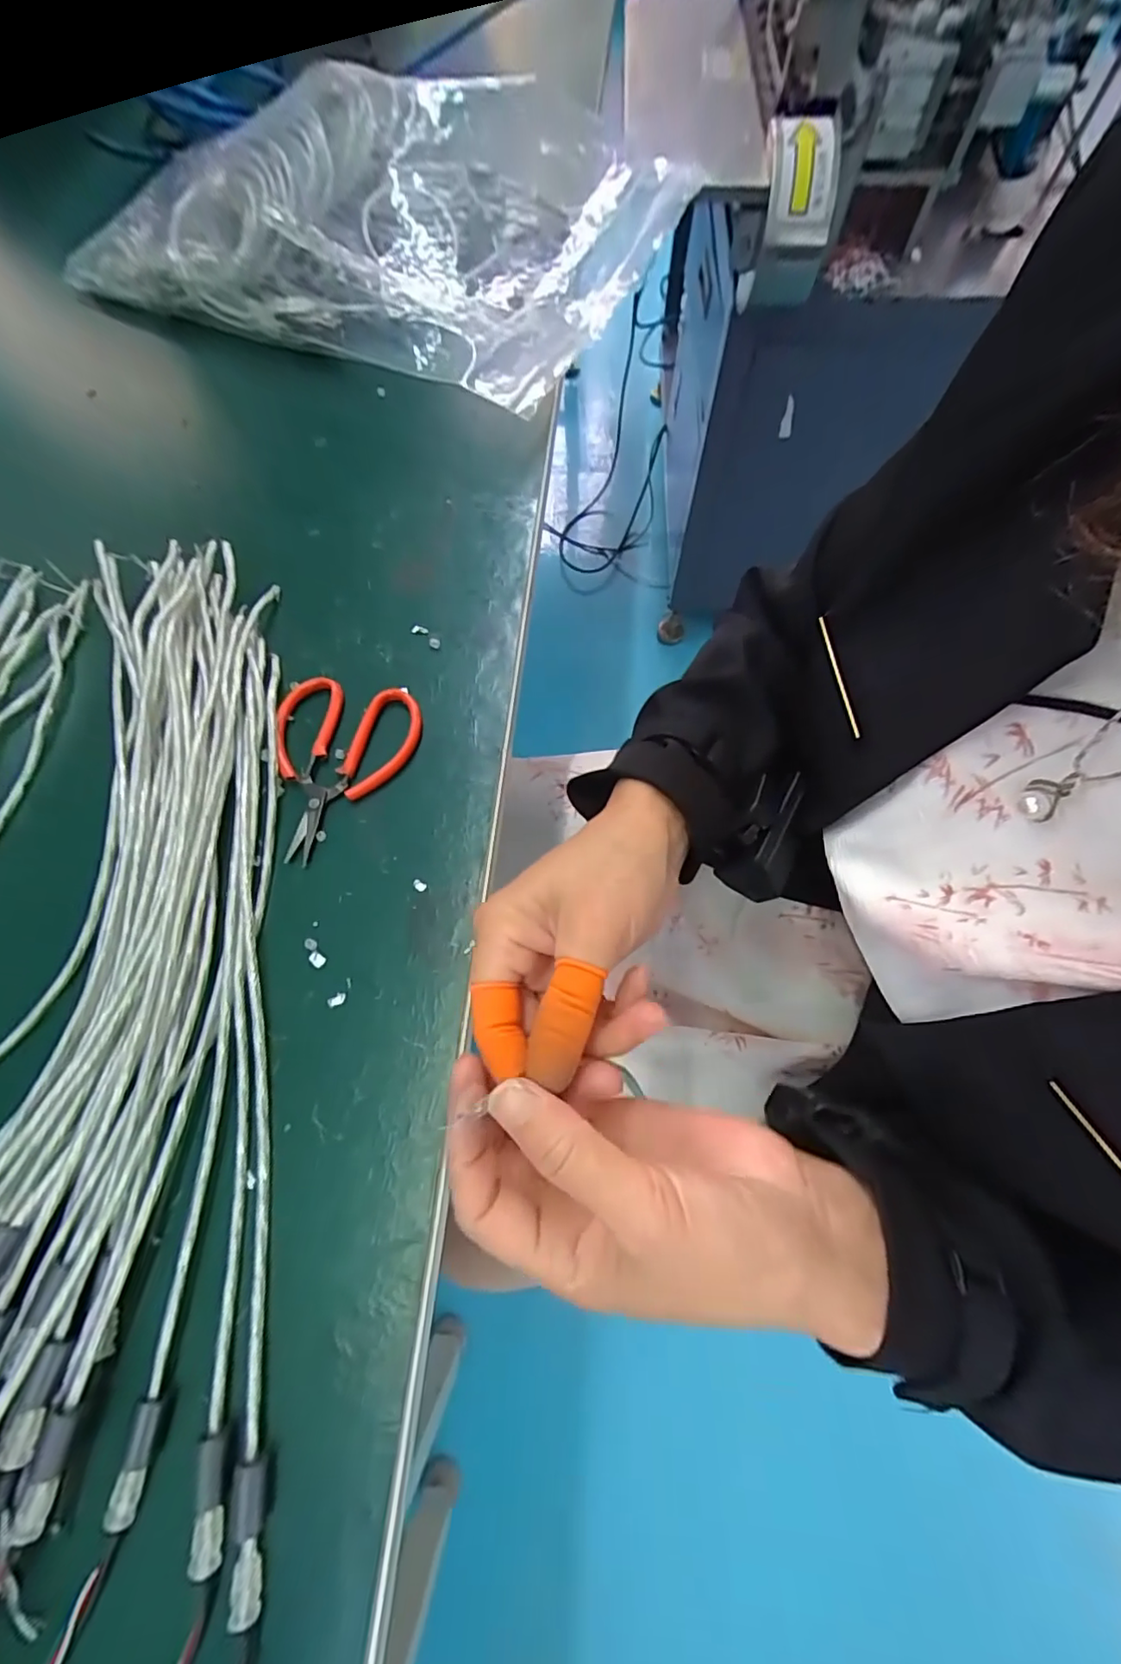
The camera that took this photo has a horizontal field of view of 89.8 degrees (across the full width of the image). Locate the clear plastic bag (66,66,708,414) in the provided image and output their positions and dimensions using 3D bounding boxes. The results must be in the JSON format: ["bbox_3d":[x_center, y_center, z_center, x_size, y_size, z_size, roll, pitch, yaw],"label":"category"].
[{"bbox_3d":[-0.143,-0.551,0.492,0.471,0.081,0.364,29,70,10],"label":"clear plastic bag"}]

